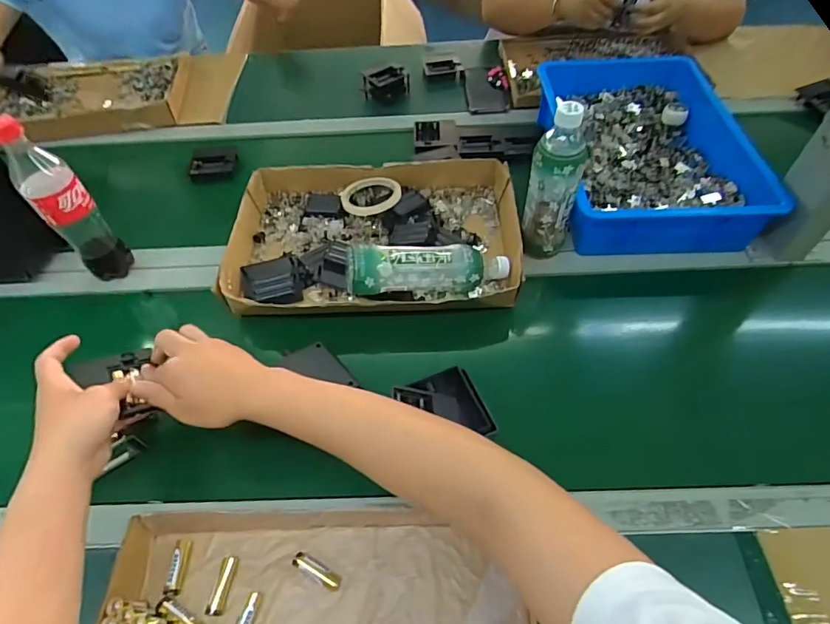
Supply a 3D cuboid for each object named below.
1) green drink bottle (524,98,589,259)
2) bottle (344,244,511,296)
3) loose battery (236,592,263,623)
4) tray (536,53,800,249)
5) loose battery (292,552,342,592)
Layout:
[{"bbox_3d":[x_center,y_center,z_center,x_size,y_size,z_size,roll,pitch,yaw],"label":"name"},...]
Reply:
[{"bbox_3d":[0.181,-0.162,0.613,0.063,0.213,0.058,12,55,12],"label":"green drink bottle"},{"bbox_3d":[0.017,-0.060,0.636,0.220,0.069,0.076,-2,52,-17],"label":"bottle"},{"bbox_3d":[-0.155,0.283,0.429,0.012,0.012,0.048,14,56,13],"label":"loose battery"},{"bbox_3d":[0.368,-0.267,0.762,0.281,0.082,0.411,-1,54,2],"label":"tray"},{"bbox_3d":[-0.094,0.248,0.454,0.051,0.013,0.016,23,58,18],"label":"loose battery"}]

